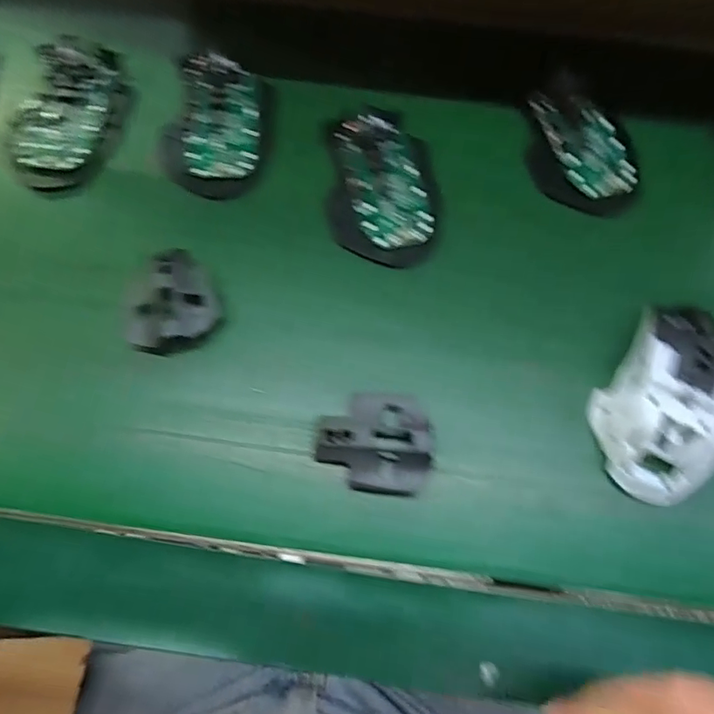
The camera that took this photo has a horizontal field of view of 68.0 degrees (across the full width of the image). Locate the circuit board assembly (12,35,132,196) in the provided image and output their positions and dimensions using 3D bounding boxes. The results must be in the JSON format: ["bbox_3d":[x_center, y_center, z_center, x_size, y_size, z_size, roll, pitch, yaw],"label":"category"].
[{"bbox_3d":[-0.197,-0.169,0.360,0.067,0.020,0.112,15,71,3],"label":"circuit board assembly"}]

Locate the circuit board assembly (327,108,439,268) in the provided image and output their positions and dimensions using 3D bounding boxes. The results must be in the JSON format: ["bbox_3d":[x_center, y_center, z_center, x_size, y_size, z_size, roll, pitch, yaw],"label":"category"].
[{"bbox_3d":[0.017,-0.115,0.346,0.068,0.024,0.104,0,78,-2],"label":"circuit board assembly"}]

